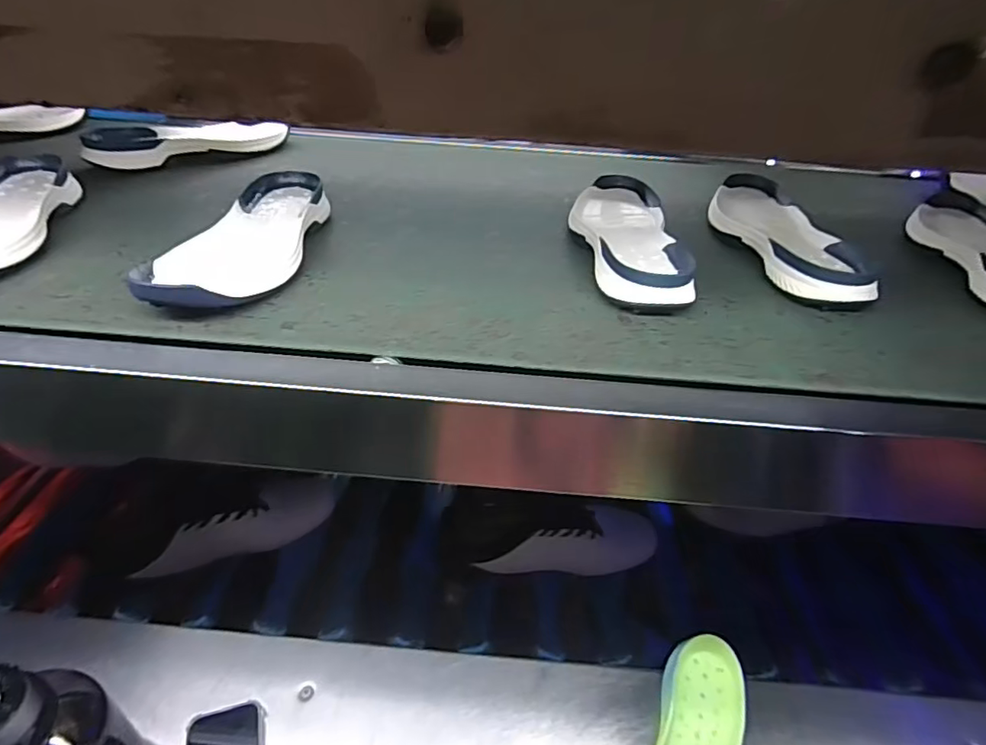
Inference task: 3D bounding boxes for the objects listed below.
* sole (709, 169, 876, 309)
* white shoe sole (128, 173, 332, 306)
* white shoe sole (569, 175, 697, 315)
[{"bbox_3d":[0.362,-0.178,0.701,0.130,0.048,0.333,4,35,2],"label":"sole"},{"bbox_3d":[-0.279,-0.163,0.625,0.144,0.041,0.327,0,36,-6],"label":"white shoe sole"},{"bbox_3d":[0.162,-0.174,0.677,0.121,0.043,0.310,6,36,2],"label":"white shoe sole"}]

